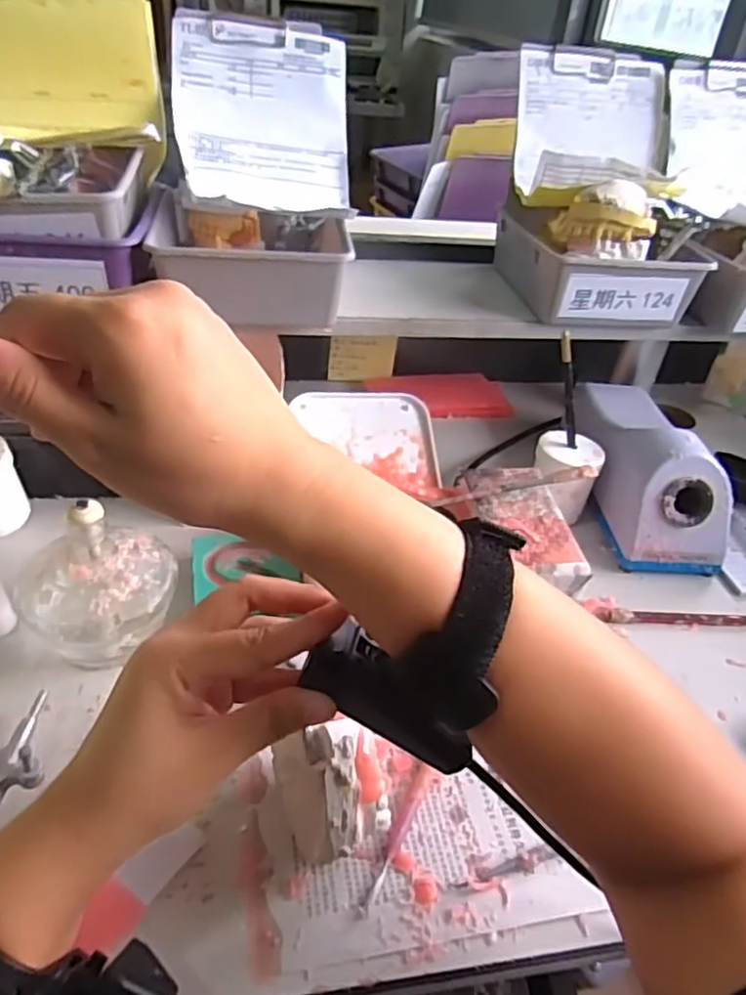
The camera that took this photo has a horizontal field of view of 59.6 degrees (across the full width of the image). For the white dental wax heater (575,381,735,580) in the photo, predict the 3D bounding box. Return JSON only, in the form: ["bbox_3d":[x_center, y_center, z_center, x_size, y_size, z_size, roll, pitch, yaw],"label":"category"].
[{"bbox_3d":[0.237,-0.036,0.583,0.086,0.089,0.208,1,38,-7],"label":"white dental wax heater"}]

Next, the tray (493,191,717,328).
[{"bbox_3d":[0.208,-0.220,0.615,0.153,0.064,0.154,-1,38,-8],"label":"tray"}]

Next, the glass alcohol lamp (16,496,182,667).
[{"bbox_3d":[-0.168,0.053,0.400,0.091,0.099,0.079,-15,43,-25],"label":"glass alcohol lamp"}]

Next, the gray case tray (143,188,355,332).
[{"bbox_3d":[-0.102,-0.198,0.546,0.151,0.061,0.142,0,38,-8],"label":"gray case tray"}]

